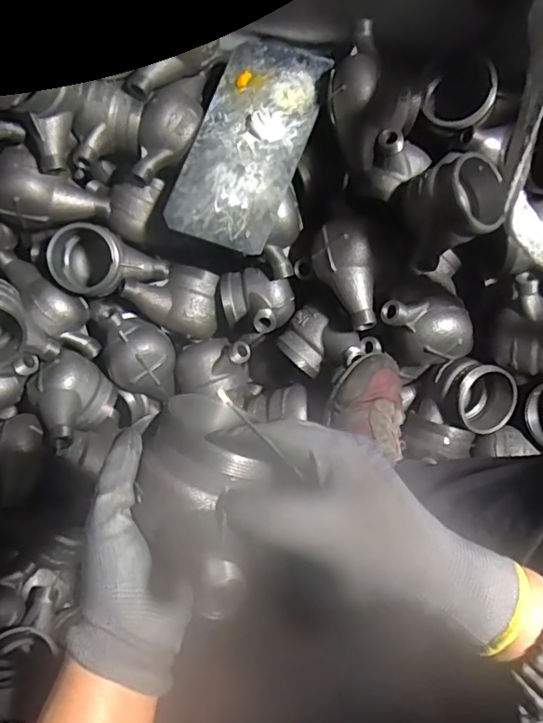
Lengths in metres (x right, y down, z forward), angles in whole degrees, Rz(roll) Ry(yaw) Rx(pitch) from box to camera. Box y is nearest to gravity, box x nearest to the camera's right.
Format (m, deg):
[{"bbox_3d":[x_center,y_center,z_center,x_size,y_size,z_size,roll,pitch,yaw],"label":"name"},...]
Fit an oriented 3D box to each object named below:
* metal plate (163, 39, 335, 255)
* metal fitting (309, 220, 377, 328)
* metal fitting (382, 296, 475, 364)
[{"bbox_3d":[-0.026,-0.235,0.597,0.117,0.010,0.229,20,84,9],"label":"metal plate"},{"bbox_3d":[0.086,-0.094,0.593,0.059,0.057,0.120,-19,86,-13],"label":"metal fitting"},{"bbox_3d":[0.168,-0.033,0.594,0.099,0.068,0.060,-14,64,-11],"label":"metal fitting"}]

